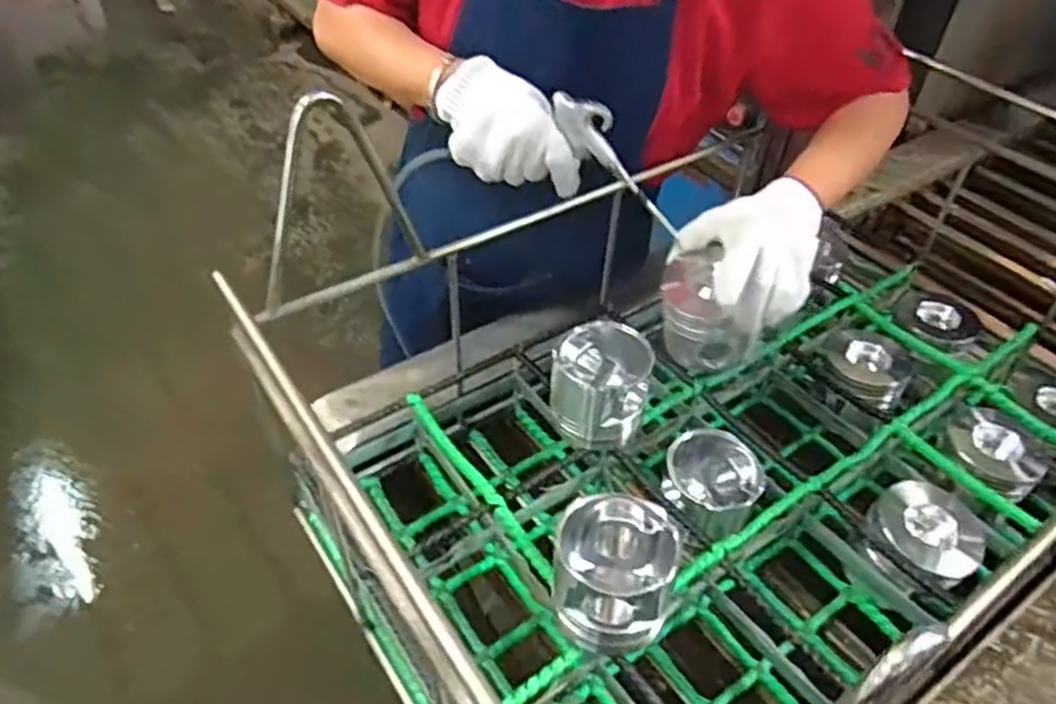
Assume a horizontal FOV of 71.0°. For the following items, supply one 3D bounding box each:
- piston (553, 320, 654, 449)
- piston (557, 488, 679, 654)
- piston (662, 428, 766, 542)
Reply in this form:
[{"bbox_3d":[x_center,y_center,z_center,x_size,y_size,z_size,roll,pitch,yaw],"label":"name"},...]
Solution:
[{"bbox_3d":[0.071,0.034,0.726,0.088,0.107,0.083,1,44,-1],"label":"piston"},{"bbox_3d":[0.067,0.175,0.588,0.089,0.093,0.091,1,44,-1],"label":"piston"},{"bbox_3d":[0.182,0.137,0.744,0.092,0.067,0.100,1,44,-1],"label":"piston"}]

